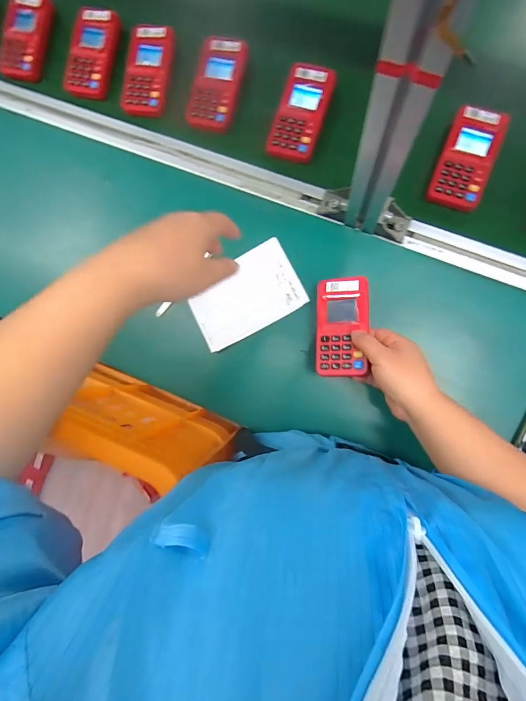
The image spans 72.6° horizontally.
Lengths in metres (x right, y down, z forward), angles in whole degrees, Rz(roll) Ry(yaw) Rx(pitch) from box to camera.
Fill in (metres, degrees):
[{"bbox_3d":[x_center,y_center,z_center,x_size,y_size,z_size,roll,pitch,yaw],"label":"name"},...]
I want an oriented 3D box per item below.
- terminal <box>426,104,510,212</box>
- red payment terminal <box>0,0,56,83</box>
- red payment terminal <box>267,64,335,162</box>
[{"bbox_3d":[0.257,-0.241,0.455,0.062,0.023,0.123,19,97,5],"label":"terminal"},{"bbox_3d":[-0.350,-0.459,0.520,0.057,0.024,0.118,19,97,5],"label":"red payment terminal"},{"bbox_3d":[0.052,-0.318,0.483,0.063,0.022,0.121,18,97,5],"label":"red payment terminal"}]

